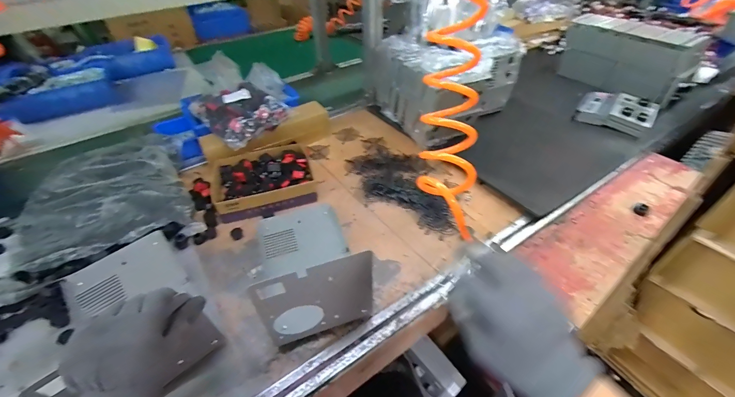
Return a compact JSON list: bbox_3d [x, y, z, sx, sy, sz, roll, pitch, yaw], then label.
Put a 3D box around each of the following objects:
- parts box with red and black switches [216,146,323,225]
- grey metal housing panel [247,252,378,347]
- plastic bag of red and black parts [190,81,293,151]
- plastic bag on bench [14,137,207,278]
[{"bbox_3d":[-0.235,-0.039,0.746,0.220,0.054,0.182,-18,45,-16],"label":"parts box with red and black switches"},{"bbox_3d":[-0.065,0.146,0.447,0.150,0.172,0.030,-8,43,-6],"label":"grey metal housing panel"},{"bbox_3d":[-0.332,-0.232,0.826,0.218,0.067,0.186,31,53,30],"label":"plastic bag of red and black parts"},{"bbox_3d":[-0.560,-0.009,0.675,0.306,0.077,0.346,-25,48,-22],"label":"plastic bag on bench"}]

